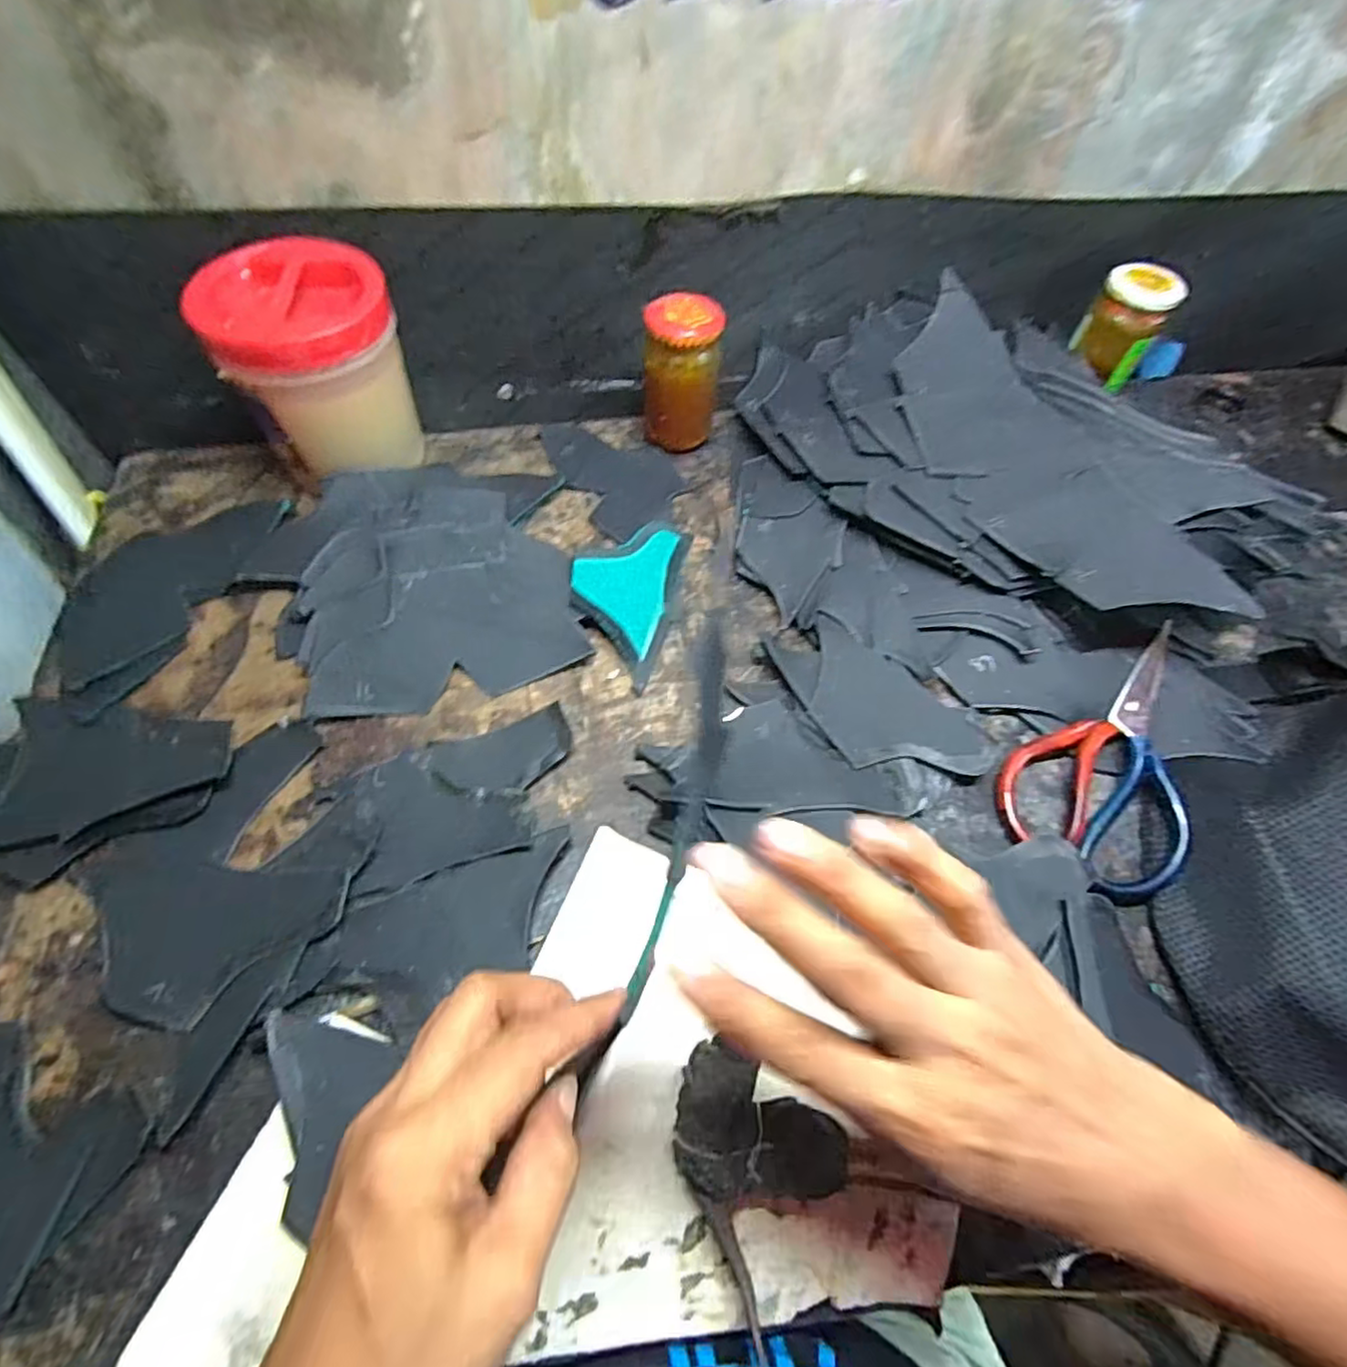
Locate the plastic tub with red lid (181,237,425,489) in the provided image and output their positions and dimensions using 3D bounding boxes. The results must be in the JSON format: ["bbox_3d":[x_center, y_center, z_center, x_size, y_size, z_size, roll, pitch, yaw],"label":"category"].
[{"bbox_3d":[-0.258,-0.223,0.486,0.115,0.144,0.107,2,58,-3],"label":"plastic tub with red lid"}]

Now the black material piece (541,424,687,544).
[{"bbox_3d":[-0.056,-0.184,0.553,0.091,0.009,0.151,-36,67,-23],"label":"black material piece"}]

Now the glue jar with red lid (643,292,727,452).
[{"bbox_3d":[0.006,-0.248,0.536,0.059,0.112,0.054,2,58,-3],"label":"glue jar with red lid"}]

